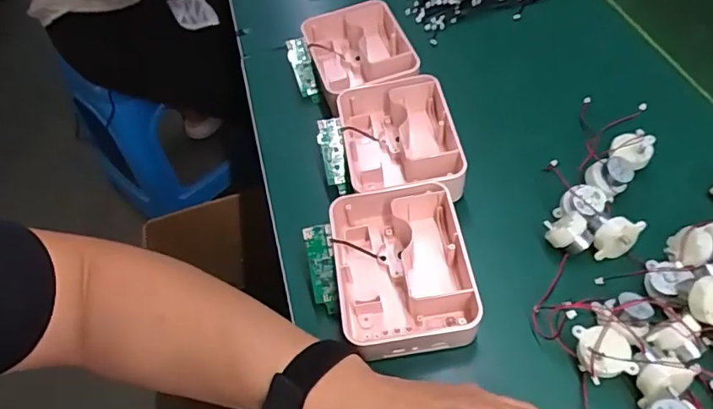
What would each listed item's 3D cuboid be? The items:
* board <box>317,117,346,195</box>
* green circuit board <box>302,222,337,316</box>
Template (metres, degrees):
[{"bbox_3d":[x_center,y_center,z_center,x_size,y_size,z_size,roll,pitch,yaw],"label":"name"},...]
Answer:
[{"bbox_3d":[-0.022,-0.045,0.473,0.022,0.008,0.069,-10,89,-2],"label":"board"},{"bbox_3d":[-0.028,0.051,0.404,0.021,0.007,0.068,-8,92,0],"label":"green circuit board"}]

